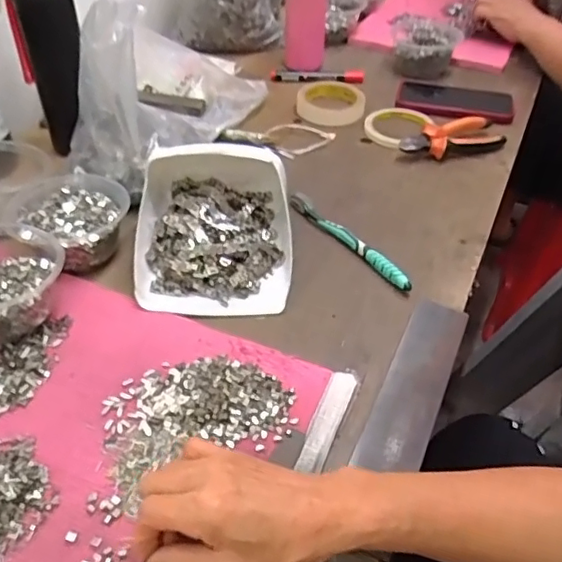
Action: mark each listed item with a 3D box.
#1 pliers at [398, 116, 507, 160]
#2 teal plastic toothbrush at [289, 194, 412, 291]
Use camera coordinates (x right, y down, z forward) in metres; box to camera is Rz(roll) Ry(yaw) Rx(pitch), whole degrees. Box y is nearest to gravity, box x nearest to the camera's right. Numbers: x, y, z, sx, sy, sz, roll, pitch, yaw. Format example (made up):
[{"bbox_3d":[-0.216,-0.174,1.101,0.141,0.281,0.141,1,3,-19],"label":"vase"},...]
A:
[{"bbox_3d":[0.224,-0.188,0.761,0.145,0.028,0.061,-13,44,-15],"label":"pliers"},{"bbox_3d":[0.071,-0.047,0.616,0.015,0.013,0.181,-27,49,-27],"label":"teal plastic toothbrush"}]

